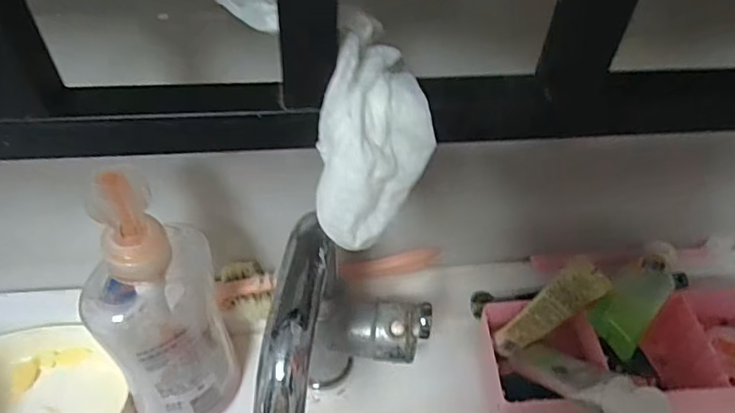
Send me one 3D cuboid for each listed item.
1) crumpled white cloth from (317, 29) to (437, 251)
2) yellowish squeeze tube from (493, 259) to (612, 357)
[{"bbox_3d":[-0.001,-0.023,0.211,0.041,0.074,0.030,-3,15,-23],"label":"crumpled white cloth"},{"bbox_3d":[0.140,0.080,0.433,0.096,0.026,0.024,-43,52,14],"label":"yellowish squeeze tube"}]

